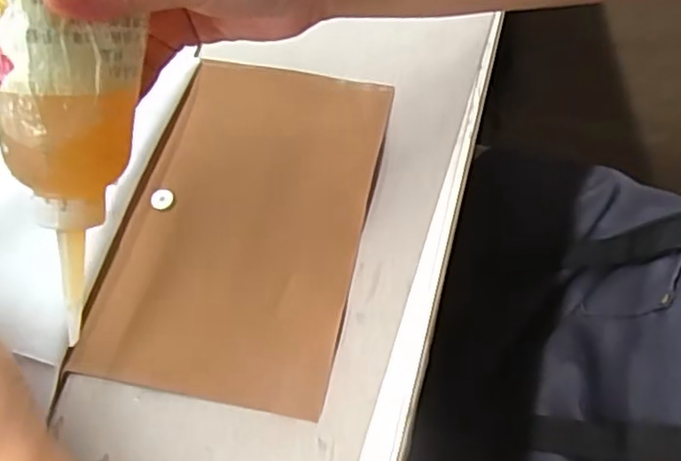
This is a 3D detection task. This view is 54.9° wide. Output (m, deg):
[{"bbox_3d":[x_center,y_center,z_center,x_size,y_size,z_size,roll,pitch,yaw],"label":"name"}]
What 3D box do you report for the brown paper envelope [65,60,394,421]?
[{"bbox_3d":[-0.052,-0.008,0.362,0.126,0.009,0.199,12,63,4],"label":"brown paper envelope"}]

